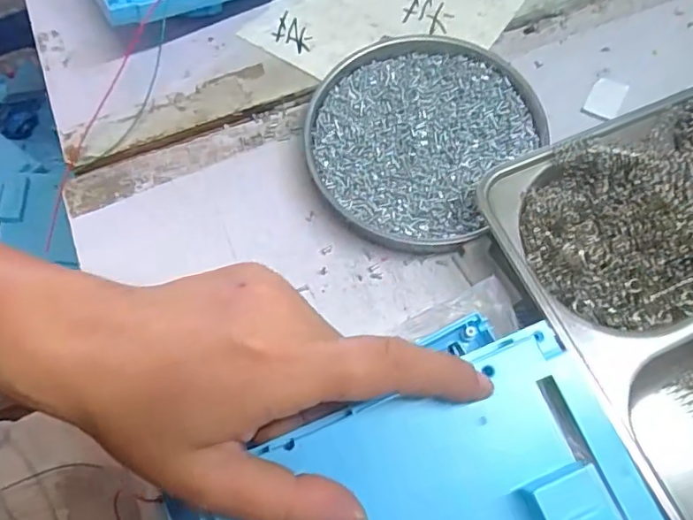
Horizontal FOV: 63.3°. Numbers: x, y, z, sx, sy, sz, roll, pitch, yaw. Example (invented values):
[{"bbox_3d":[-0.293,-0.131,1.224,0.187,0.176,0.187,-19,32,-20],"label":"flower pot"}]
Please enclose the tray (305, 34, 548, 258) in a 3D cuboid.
[{"bbox_3d":[0.042,-0.074,0.334,0.125,0.016,0.130,-1,68,2],"label":"tray"}]

